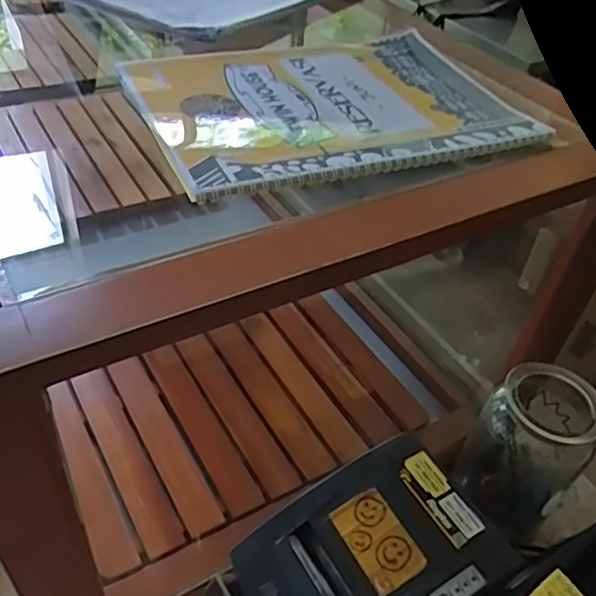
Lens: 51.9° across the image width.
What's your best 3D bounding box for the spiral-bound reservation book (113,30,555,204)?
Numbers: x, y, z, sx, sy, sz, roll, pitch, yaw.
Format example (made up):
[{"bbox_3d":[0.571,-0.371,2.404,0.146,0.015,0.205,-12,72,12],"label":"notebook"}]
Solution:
[{"bbox_3d":[0.029,-0.164,0.499,0.308,0.007,0.217,-13,46,-22],"label":"spiral-bound reservation book"}]

